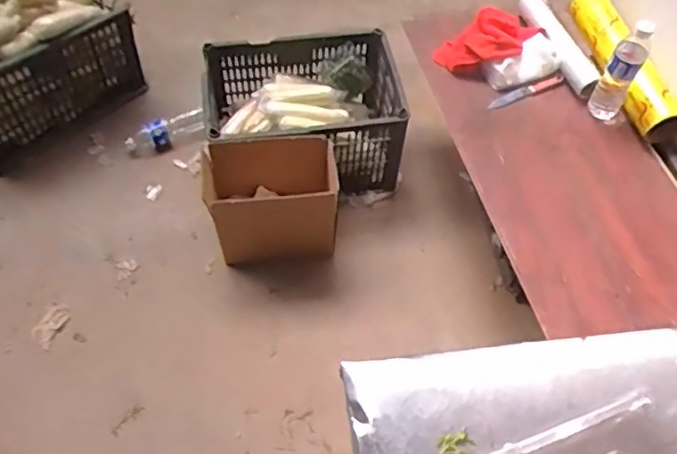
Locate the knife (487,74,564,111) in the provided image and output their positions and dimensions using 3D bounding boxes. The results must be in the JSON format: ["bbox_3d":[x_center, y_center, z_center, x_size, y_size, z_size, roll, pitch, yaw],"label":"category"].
[{"bbox_3d":[0.413,-0.298,1.322,0.201,0.014,0.025,-21,61,-15],"label":"knife"}]

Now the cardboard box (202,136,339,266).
[{"bbox_3d":[-0.145,-0.056,1.376,0.275,0.241,0.190,-7,58,-6],"label":"cardboard box"}]

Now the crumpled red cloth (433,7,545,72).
[{"bbox_3d":[0.337,-0.413,1.366,0.215,0.084,0.134,-34,65,-21],"label":"crumpled red cloth"}]

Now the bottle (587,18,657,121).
[{"bbox_3d":[0.562,-0.304,1.200,0.062,0.229,0.065,31,62,17],"label":"bottle"}]

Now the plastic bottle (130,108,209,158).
[{"bbox_3d":[-0.456,-0.250,1.589,0.241,0.090,0.071,-20,58,12],"label":"plastic bottle"}]

